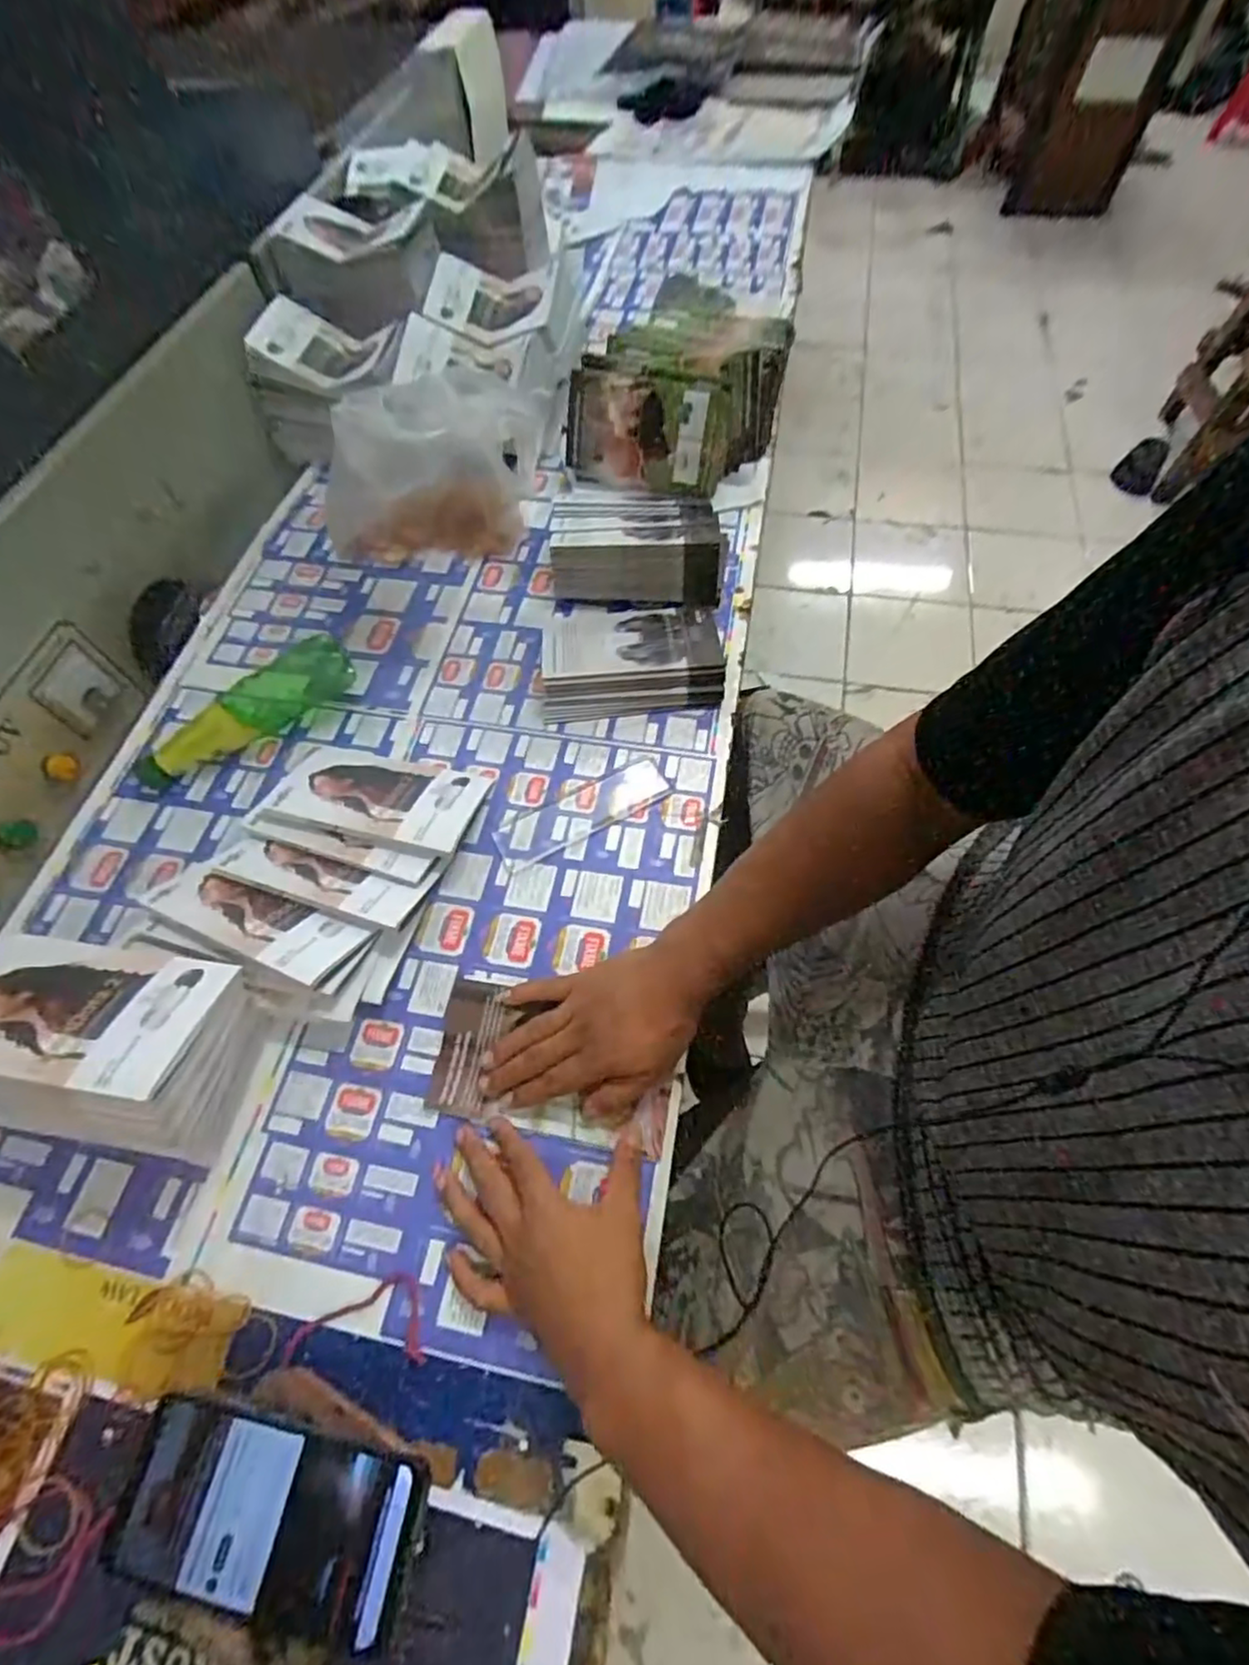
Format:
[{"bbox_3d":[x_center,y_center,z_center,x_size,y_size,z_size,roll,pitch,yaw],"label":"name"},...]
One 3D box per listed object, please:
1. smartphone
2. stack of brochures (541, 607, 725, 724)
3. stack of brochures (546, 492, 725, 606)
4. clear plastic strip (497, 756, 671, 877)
[{"bbox_3d":[-0.188,0.359,0.339,0.161,0.014,0.077,7,62,7],"label":"smartphone"},{"bbox_3d":[0.005,-0.184,0.661,0.177,0.031,0.143,-5,62,0],"label":"stack of brochures"},{"bbox_3d":[0.014,-0.326,0.715,0.185,0.060,0.165,0,62,3],"label":"stack of brochures"},{"bbox_3d":[-0.037,-0.020,0.588,0.166,0.004,0.047,-28,64,-12],"label":"clear plastic strip"}]

